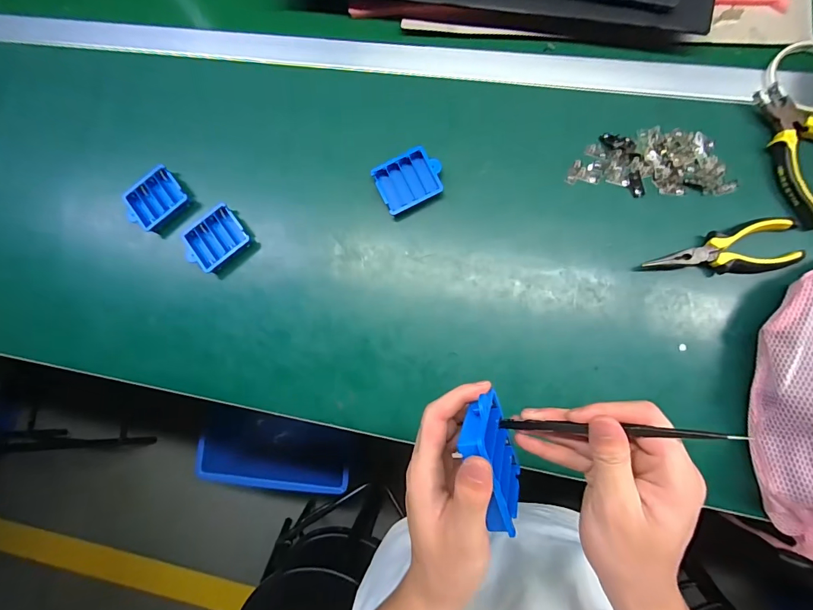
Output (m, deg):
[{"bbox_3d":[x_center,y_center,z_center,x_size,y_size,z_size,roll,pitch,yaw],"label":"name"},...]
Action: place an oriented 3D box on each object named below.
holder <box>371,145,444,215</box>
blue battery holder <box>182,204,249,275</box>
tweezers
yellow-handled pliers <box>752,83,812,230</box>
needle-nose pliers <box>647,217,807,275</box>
[{"bbox_3d":[0.005,-0.151,0.484,0.077,0.021,0.063,-25,82,4],"label":"holder"},{"bbox_3d":[-0.239,-0.083,0.500,0.072,0.026,0.066,-36,81,2],"label":"blue battery holder"},{"bbox_3d":[0.120,0.075,0.238,0.133,0.006,0.006,-9,82,34],"label":"tweezers"},{"bbox_3d":[0.438,-0.170,0.432,0.092,0.020,0.159,-30,82,3],"label":"yellow-handled pliers"},{"bbox_3d":[0.345,-0.055,0.430,0.149,0.021,0.055,-14,83,5],"label":"needle-nose pliers"}]

